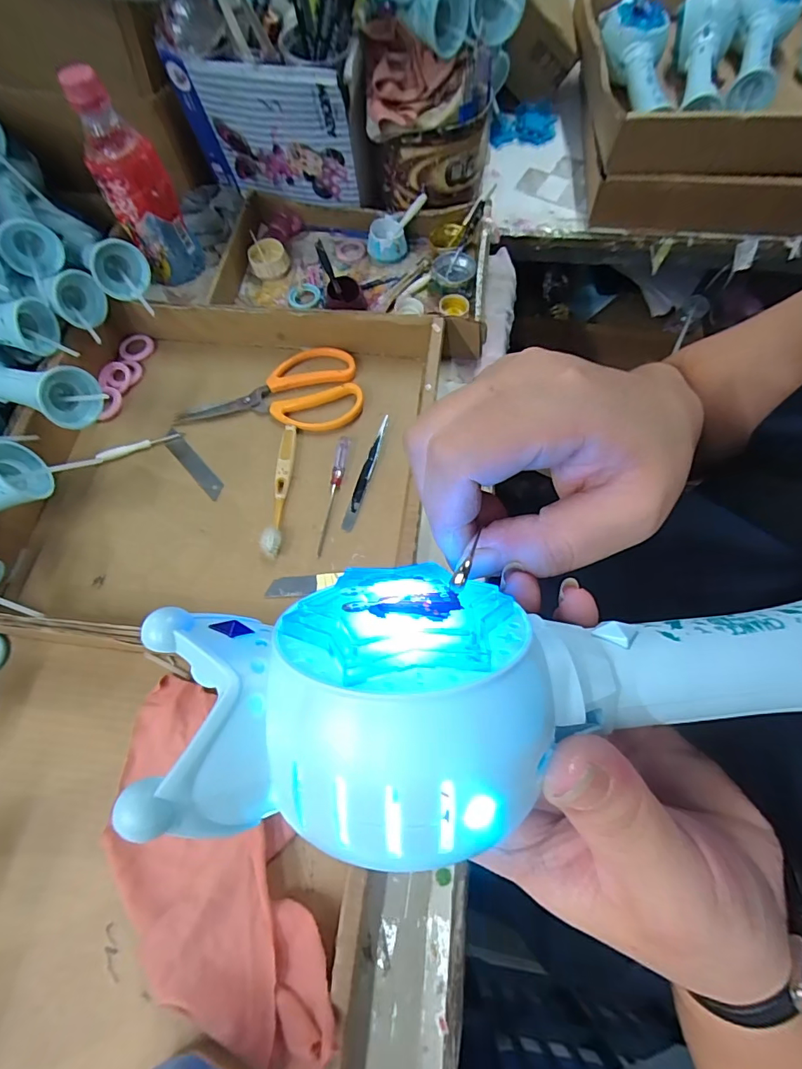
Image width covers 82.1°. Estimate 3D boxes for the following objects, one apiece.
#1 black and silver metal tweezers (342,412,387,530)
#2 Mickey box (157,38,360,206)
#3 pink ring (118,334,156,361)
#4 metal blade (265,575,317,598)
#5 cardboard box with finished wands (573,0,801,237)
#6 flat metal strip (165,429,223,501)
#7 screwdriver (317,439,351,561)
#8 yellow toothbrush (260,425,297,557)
[{"bbox_3d":[-0.033,-0.060,0.439,0.010,0.009,0.123,16,68,8],"label":"black and silver metal tweezers"},{"bbox_3d":[-0.137,-0.423,0.487,0.173,0.139,0.020,10,80,6],"label":"Mickey box"},{"bbox_3d":[-0.295,-0.210,0.516,0.037,0.009,0.041,-32,70,-12],"label":"pink ring"},{"bbox_3d":[-0.096,0.045,0.405,0.044,0.004,0.019,-5,67,-1],"label":"metal blade"},{"bbox_3d":[0.451,-0.586,0.598,0.398,0.124,0.439,5,67,4],"label":"cardboard box with finished wands"},{"bbox_3d":[-0.207,-0.071,0.457,0.018,0.004,0.095,-43,72,-8],"label":"flat metal strip"},{"bbox_3d":[-0.064,-0.038,0.431,0.012,0.009,0.122,8,67,5],"label":"screwdriver"},{"bbox_3d":[-0.113,-0.044,0.433,0.017,0.013,0.136,2,67,2],"label":"yellow toothbrush"}]

